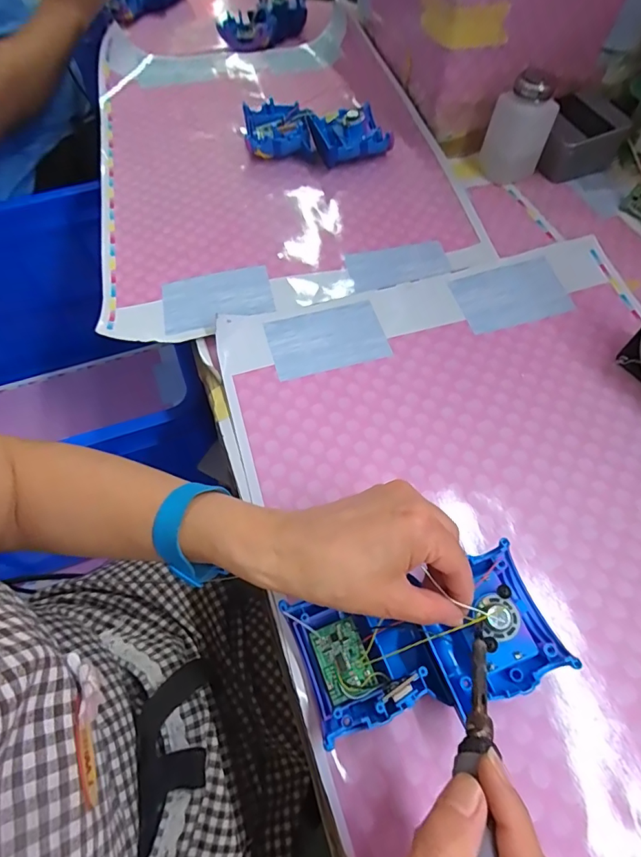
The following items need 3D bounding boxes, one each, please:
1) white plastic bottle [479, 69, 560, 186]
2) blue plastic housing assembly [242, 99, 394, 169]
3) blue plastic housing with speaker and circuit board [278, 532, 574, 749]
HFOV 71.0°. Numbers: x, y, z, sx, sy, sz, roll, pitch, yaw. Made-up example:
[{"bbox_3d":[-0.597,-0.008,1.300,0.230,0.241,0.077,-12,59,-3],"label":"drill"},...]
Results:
[{"bbox_3d":[0.226,-0.343,0.515,0.055,0.096,0.055,-19,62,-9],"label":"white plastic bottle"},{"bbox_3d":[-0.007,-0.360,0.552,0.185,0.041,0.105,3,61,3],"label":"blue plastic housing assembly"},{"bbox_3d":[0.065,0.131,0.281,0.157,0.033,0.081,-12,61,-2],"label":"blue plastic housing with speaker and circuit board"}]

